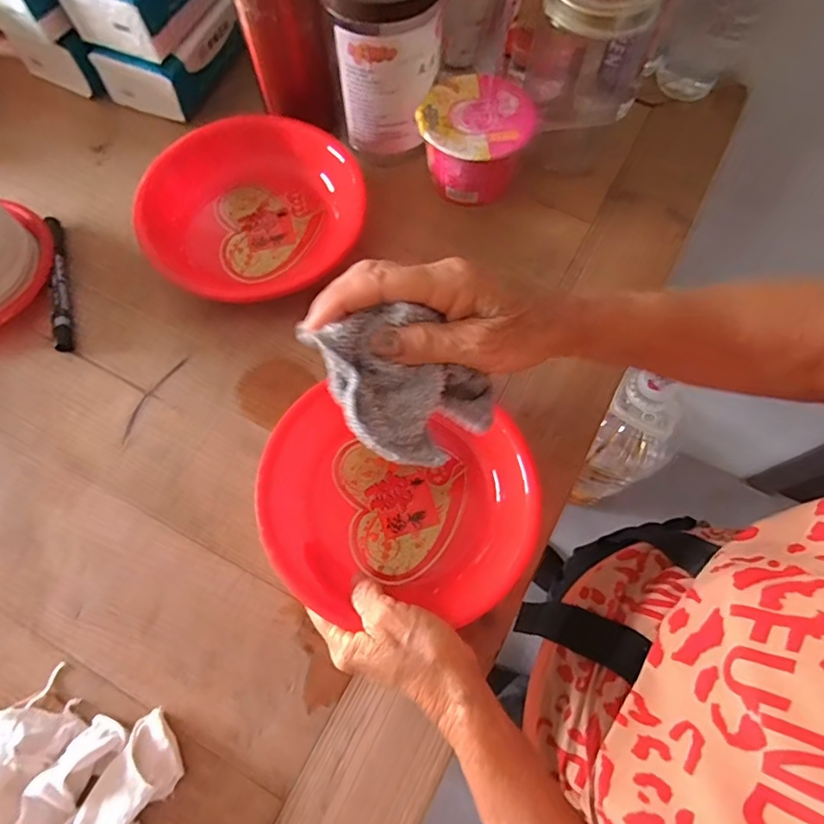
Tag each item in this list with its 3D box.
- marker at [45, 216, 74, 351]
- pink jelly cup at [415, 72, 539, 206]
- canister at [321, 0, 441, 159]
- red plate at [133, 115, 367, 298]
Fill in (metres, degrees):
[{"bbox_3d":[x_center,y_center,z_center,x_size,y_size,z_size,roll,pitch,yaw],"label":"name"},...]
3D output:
[{"bbox_3d":[-0.307,-0.116,0.461,0.013,0.017,0.138,-16,71,-6],"label":"marker"},{"bbox_3d":[0.056,-0.243,0.480,0.096,0.068,0.092,0,70,0],"label":"pink jelly cup"},{"bbox_3d":[-0.024,-0.303,0.444,0.093,0.139,0.078,-1,70,-1],"label":"canister"},{"bbox_3d":[-0.136,-0.182,0.465,0.181,0.058,0.166,0,70,0],"label":"red plate"}]

